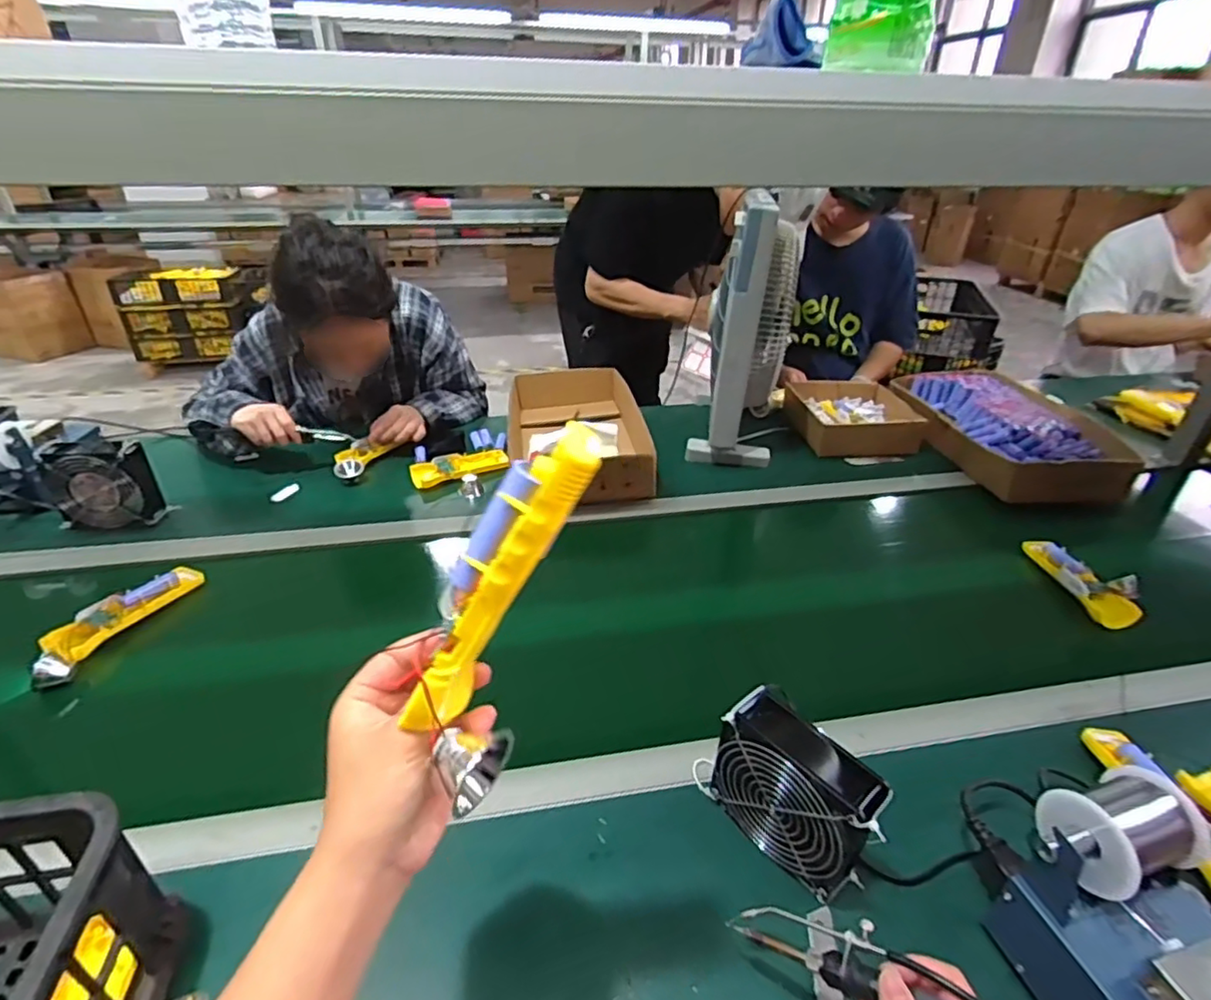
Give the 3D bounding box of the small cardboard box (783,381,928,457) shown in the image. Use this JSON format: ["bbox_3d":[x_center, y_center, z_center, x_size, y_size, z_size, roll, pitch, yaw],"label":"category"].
[{"bbox_3d":[0.489,-0.168,1.230,0.224,0.083,0.233,0,32,-2],"label":"small cardboard box"}]

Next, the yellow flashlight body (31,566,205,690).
[{"bbox_3d":[-0.577,0.138,0.726,0.051,0.032,0.194,10,33,14],"label":"yellow flashlight body"}]

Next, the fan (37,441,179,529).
[{"bbox_3d":[-0.718,-0.024,0.887,0.122,0.120,0.050,0,32,-3],"label":"fan"}]

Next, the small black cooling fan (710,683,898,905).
[{"bbox_3d":[0.152,0.232,0.495,0.054,0.116,0.132,-23,39,-34],"label":"small black cooling fan"}]

